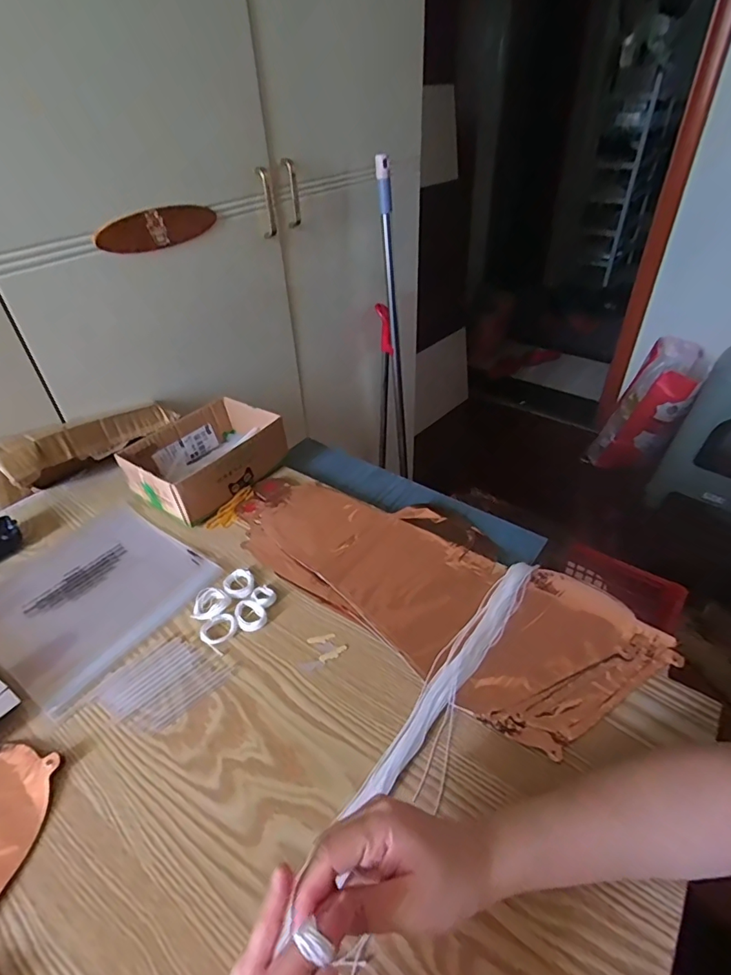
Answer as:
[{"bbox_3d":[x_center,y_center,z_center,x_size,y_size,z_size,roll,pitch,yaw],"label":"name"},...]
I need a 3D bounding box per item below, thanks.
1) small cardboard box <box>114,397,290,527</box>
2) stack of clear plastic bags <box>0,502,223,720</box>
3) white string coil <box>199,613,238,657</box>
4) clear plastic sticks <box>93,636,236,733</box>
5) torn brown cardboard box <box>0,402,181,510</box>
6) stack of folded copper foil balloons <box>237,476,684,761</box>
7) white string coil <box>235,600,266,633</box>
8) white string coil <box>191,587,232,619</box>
[{"bbox_3d":[-0.213,-0.039,0.656,0.137,0.069,0.183,24,45,29],"label":"small cardboard box"},{"bbox_3d":[-0.302,0.112,0.534,0.208,0.008,0.202,22,44,27],"label":"stack of clear plastic bags"},{"bbox_3d":[-0.143,0.141,0.480,0.036,0.010,0.034,-1,38,1],"label":"white string coil"},{"bbox_3d":[-0.183,0.176,0.446,0.077,0.004,0.098,31,49,34],"label":"clear plastic sticks"},{"bbox_3d":[-0.393,-0.063,0.687,0.066,0.083,0.250,22,45,28],"label":"torn brown cardboard box"},{"bbox_3d":[0.060,0.087,0.534,0.458,0.018,0.198,27,47,32],"label":"stack of folded copper foil balloons"},{"bbox_3d":[-0.117,0.129,0.490,0.033,0.010,0.027,24,45,29],"label":"white string coil"},{"bbox_3d":[-0.161,0.119,0.502,0.037,0.008,0.034,-1,38,1],"label":"white string coil"}]

